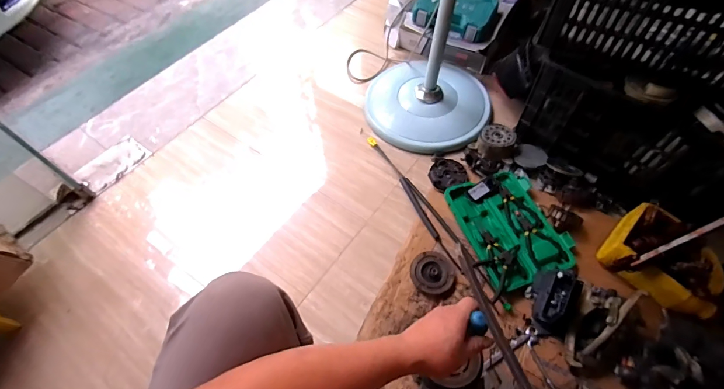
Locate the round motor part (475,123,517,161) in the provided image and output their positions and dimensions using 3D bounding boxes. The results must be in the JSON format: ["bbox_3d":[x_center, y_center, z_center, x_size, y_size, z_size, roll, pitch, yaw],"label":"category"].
[{"bbox_3d":[0.389,-0.155,1.035,0.100,0.055,0.104,-1,58,2],"label":"round motor part"}]

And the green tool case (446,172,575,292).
[{"bbox_3d":[0.367,0.077,0.908,0.233,0.036,0.294,-20,59,-10],"label":"green tool case"}]

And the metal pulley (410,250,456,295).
[{"bbox_3d":[0.167,0.185,0.855,0.094,0.029,0.101,-1,58,2],"label":"metal pulley"}]

